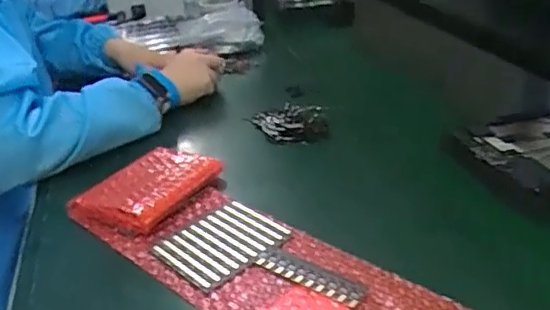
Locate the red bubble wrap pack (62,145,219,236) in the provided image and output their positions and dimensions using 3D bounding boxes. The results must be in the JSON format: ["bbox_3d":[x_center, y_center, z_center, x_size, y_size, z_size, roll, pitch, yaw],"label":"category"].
[{"bbox_3d":[-0.134,0.034,0.608,0.100,0.027,0.129,11,33,33],"label":"red bubble wrap pack"}]

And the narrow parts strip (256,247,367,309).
[{"bbox_3d":[0.028,0.095,0.467,0.100,0.004,0.027,15,35,37],"label":"narrow parts strip"}]

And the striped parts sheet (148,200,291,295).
[{"bbox_3d":[-0.050,0.078,0.521,0.096,0.007,0.095,-29,34,-35],"label":"striped parts sheet"}]

